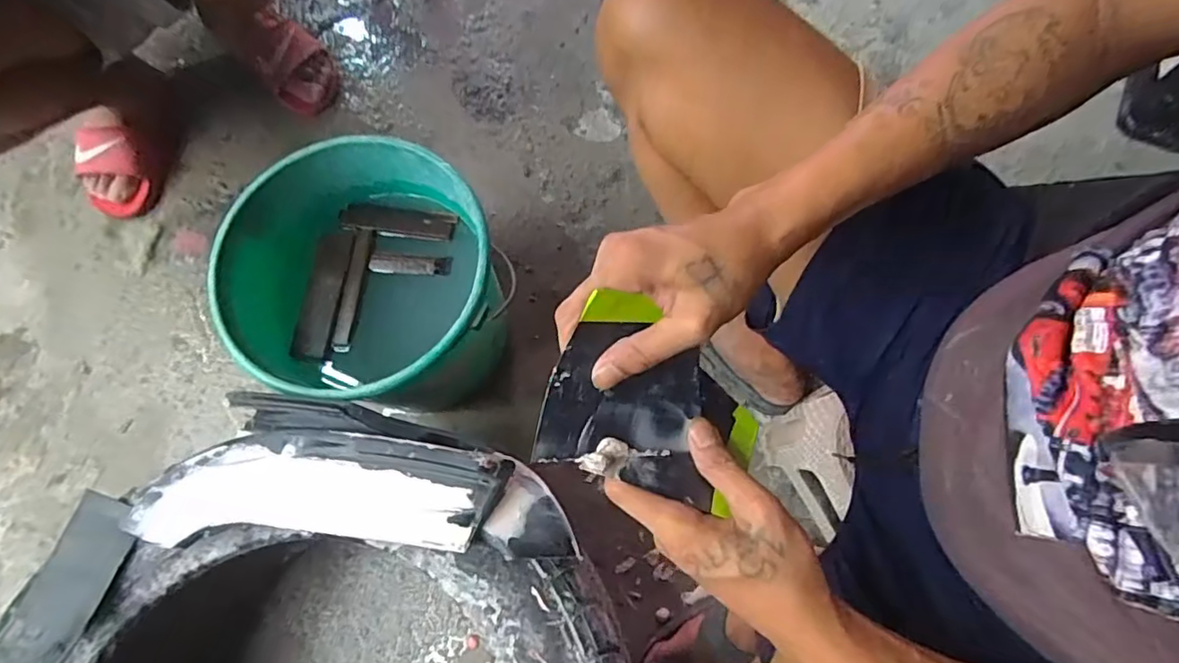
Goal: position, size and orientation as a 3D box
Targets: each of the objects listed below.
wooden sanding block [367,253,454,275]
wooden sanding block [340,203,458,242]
[{"bbox_3d":[-0.208,-0.078,0.671,0.092,0.010,0.023,1,73,3],"label":"wooden sanding block"},{"bbox_3d":[-0.224,-0.130,0.679,0.133,0.010,0.035,7,73,4],"label":"wooden sanding block"}]

